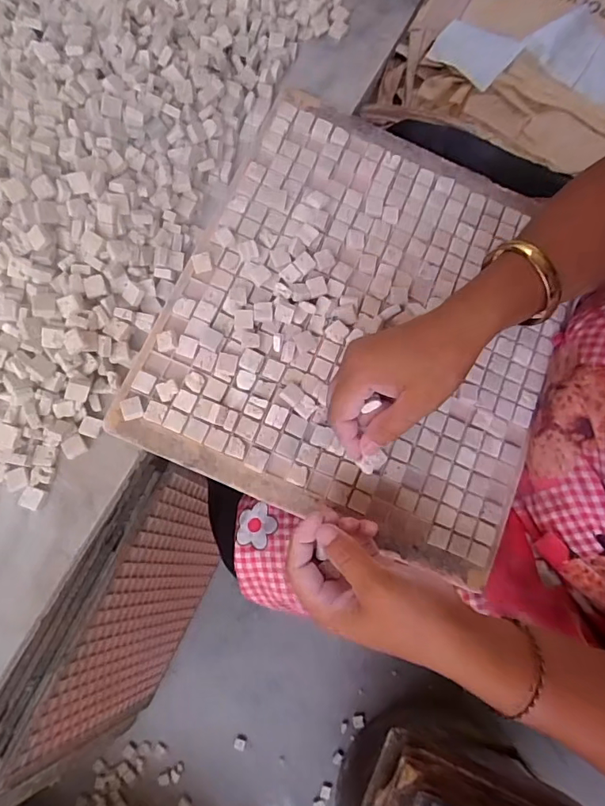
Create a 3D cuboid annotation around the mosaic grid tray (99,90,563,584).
[{"bbox_3d":[0.061,-0.073,0.413,0.314,0.014,0.347,24,78,-3],"label":"mosaic grid tray"}]

